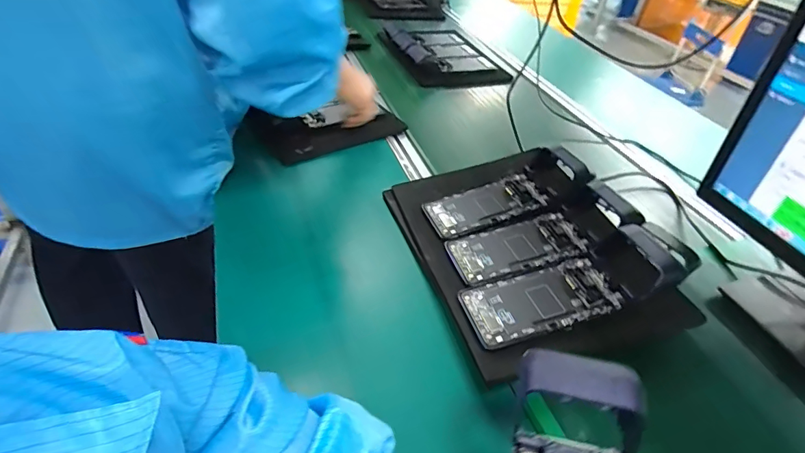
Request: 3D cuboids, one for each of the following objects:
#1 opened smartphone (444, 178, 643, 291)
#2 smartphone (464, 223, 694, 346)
[{"bbox_3d":[0.164,0.009,0.526,0.217,0.032,0.085,-21,44,-7],"label":"opened smartphone"},{"bbox_3d":[0.181,0.060,0.464,0.234,0.034,0.079,-19,43,-4],"label":"smartphone"}]

